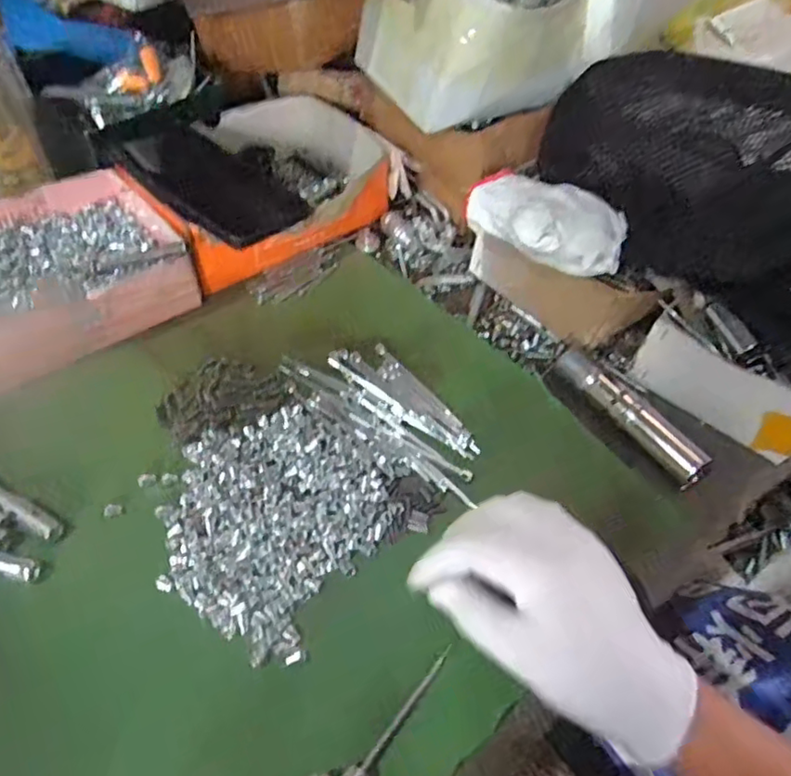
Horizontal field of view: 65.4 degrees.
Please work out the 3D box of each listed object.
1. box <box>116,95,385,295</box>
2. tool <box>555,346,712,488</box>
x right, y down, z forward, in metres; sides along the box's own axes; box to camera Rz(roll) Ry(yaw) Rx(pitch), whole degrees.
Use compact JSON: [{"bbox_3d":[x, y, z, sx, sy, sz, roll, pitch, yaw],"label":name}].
[{"bbox_3d":[-0.118,-0.178,0.531,0.193,0.058,0.170,-28,59,-25],"label":"box"},{"bbox_3d":[0.163,0.018,0.430,0.021,0.023,0.121,-25,58,-24],"label":"tool"}]

